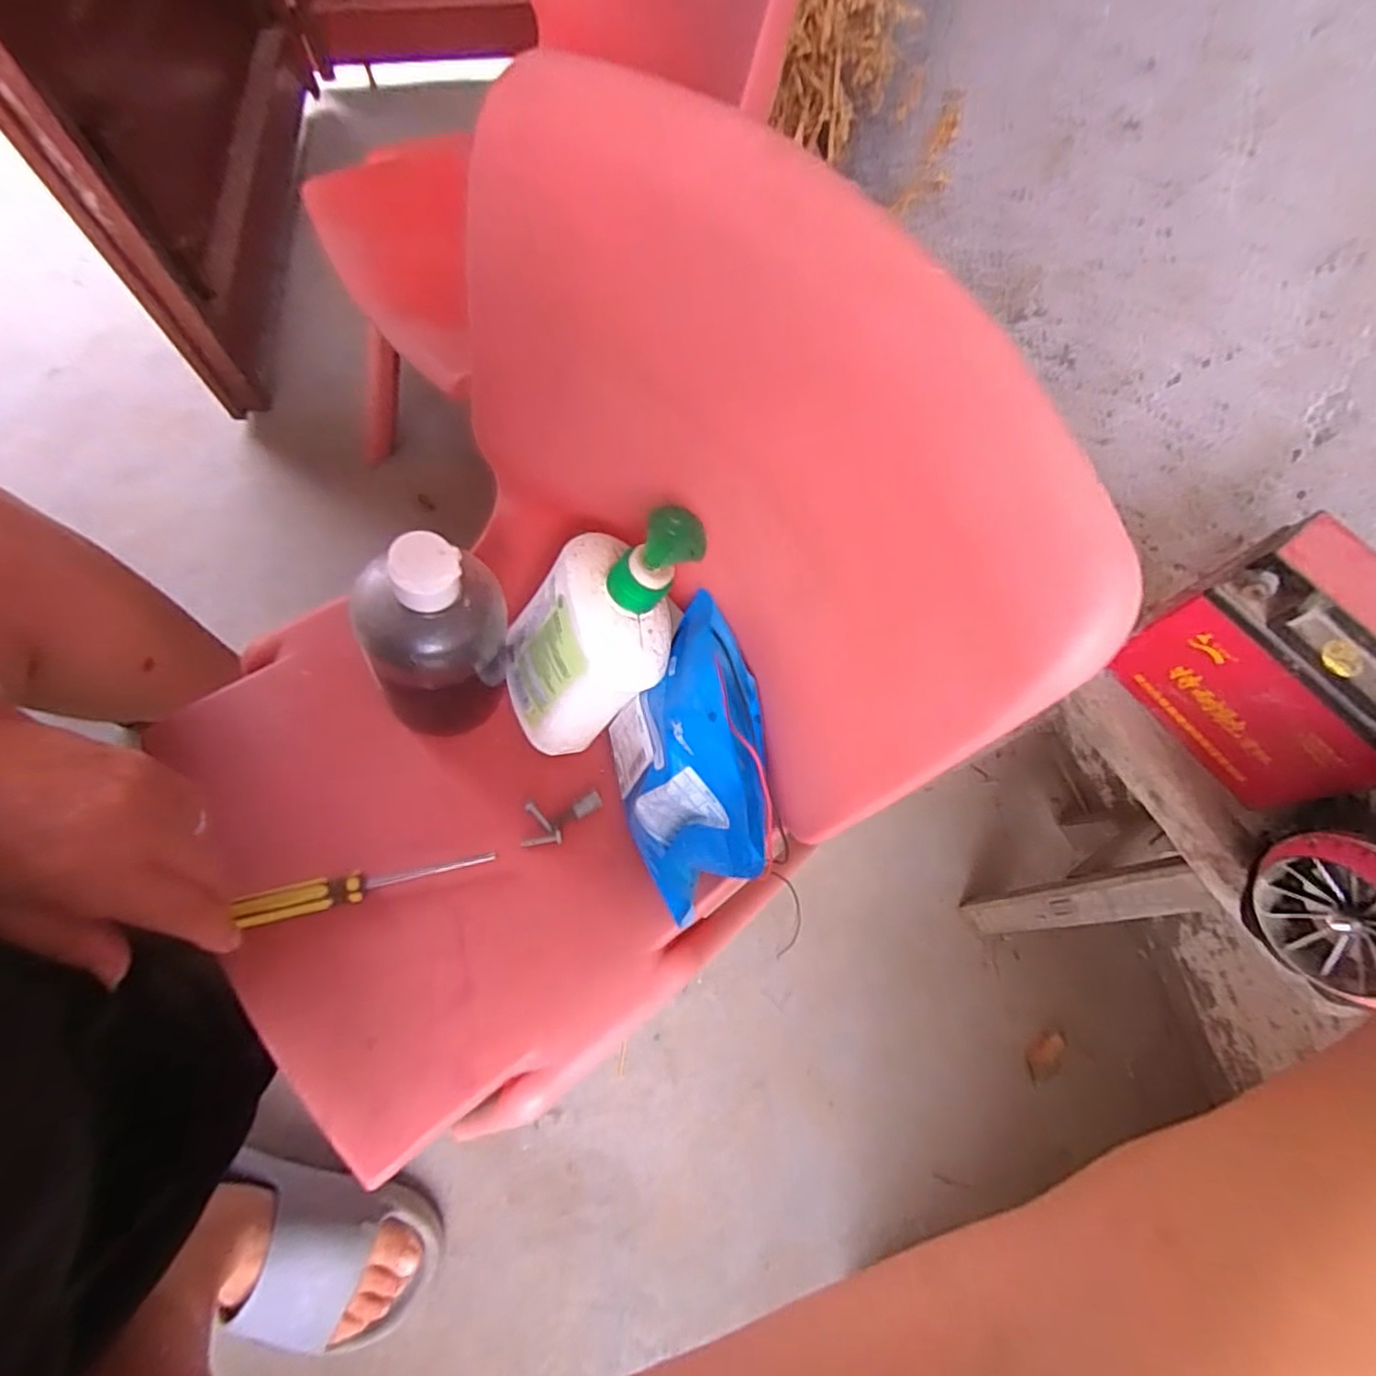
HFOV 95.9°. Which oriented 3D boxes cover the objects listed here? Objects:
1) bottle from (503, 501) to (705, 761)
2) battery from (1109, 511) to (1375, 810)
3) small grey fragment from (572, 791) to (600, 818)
[{"bbox_3d":[-0.054,-0.033,0.351,0.046,0.191,0.090,-14,65,-46],"label":"bottle"},{"bbox_3d":[0.358,-0.012,0.372,0.071,0.115,0.134,-34,74,-15],"label":"battery"},{"bbox_3d":[-0.065,0.076,0.400,0.019,0.006,0.010,-32,73,-14],"label":"small grey fragment"}]

